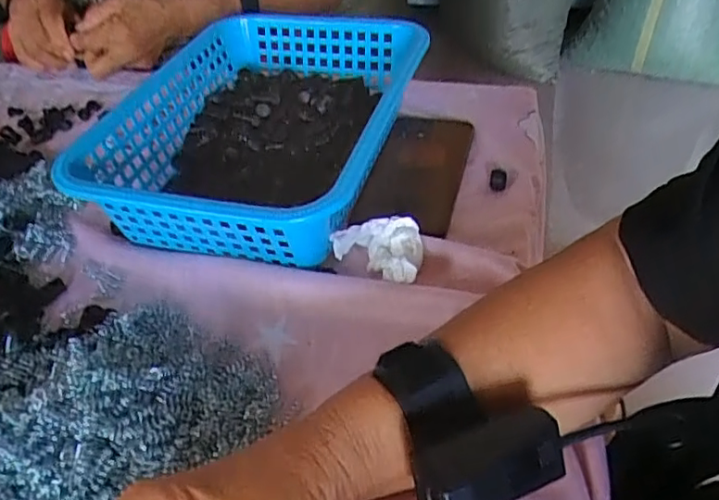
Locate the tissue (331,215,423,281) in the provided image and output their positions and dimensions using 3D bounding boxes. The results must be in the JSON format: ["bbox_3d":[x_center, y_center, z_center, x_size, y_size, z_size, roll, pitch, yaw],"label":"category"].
[{"bbox_3d":[0.013,0.000,0.420,0.061,0.023,0.047,5,44,11],"label":"tissue"}]

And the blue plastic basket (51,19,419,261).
[{"bbox_3d":[-0.072,-0.104,0.515,0.217,0.082,0.308,7,44,14],"label":"blue plastic basket"}]

